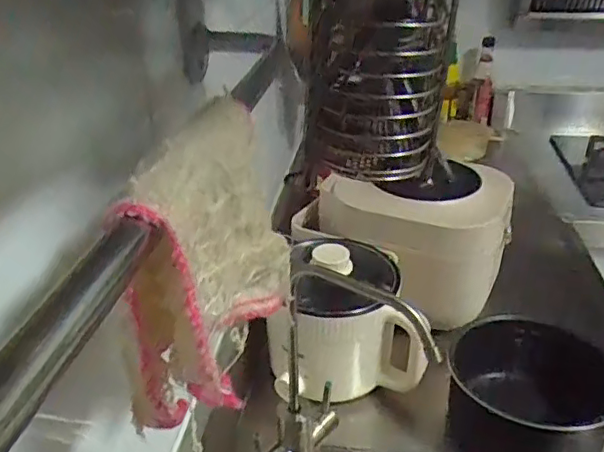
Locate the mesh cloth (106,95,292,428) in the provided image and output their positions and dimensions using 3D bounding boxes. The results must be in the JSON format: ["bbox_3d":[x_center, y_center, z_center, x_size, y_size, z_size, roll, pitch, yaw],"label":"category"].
[{"bbox_3d":[-0.038,0.013,0.265,0.048,0.101,0.134,5,29,9],"label":"mesh cloth"}]

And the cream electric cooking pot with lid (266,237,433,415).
[{"bbox_3d":[0.044,0.106,0.725,0.158,0.162,0.146,-4,29,-6],"label":"cream electric cooking pot with lid"}]

